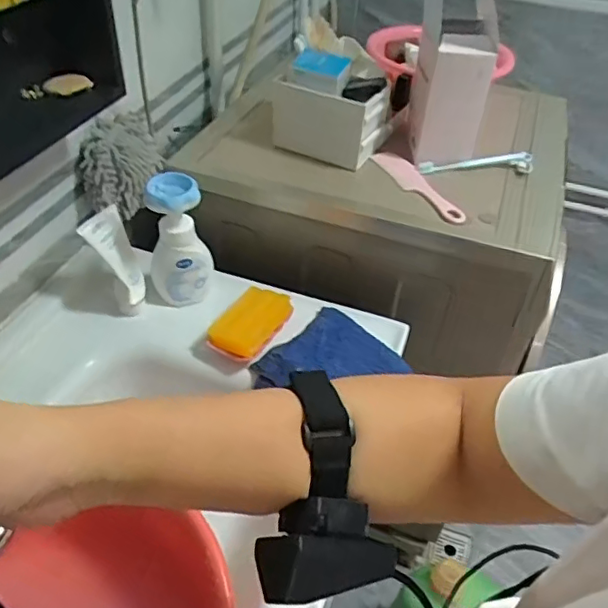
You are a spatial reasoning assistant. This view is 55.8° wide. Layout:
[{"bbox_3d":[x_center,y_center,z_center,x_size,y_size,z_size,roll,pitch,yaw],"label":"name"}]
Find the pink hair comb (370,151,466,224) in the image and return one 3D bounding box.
[{"bbox_3d":[0.178,-0.187,0.898,0.044,0.026,0.199,-19,47,-23],"label":"pink hair comb"}]

